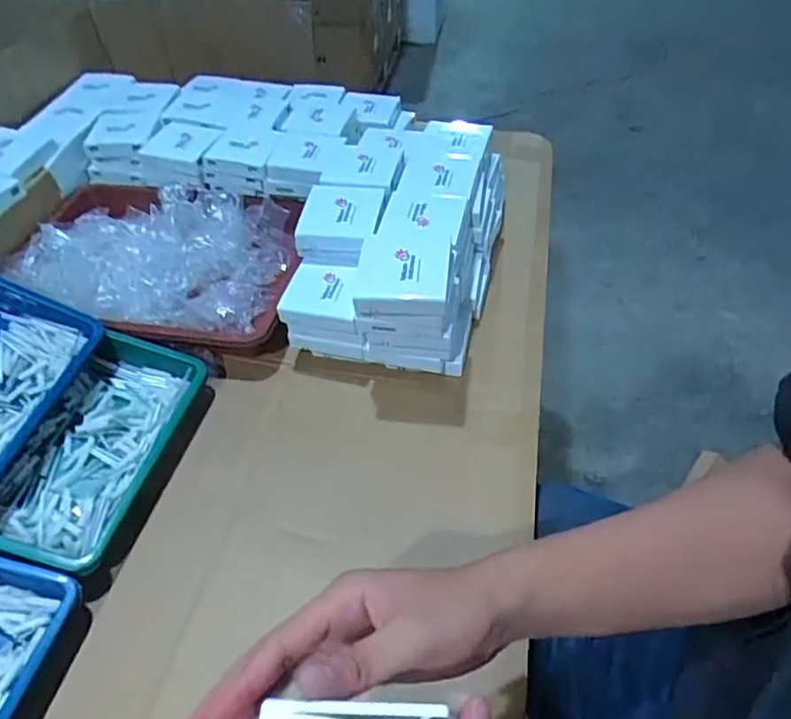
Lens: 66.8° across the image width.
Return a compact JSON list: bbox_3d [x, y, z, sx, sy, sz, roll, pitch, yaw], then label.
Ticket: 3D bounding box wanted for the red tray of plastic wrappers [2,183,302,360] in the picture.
[{"bbox_3d":[-0.282,-0.119,0.732,0.334,0.071,0.239,5,47,6],"label":"red tray of plastic wrappers"}]

